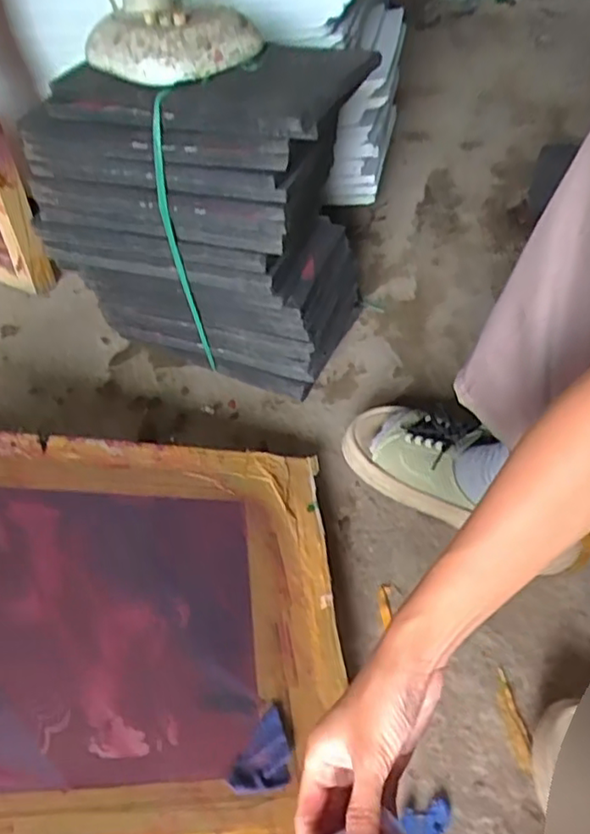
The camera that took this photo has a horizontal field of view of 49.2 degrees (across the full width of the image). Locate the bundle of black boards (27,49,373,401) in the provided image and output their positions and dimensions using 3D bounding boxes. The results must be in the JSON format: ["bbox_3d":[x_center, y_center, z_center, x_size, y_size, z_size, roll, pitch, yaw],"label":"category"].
[{"bbox_3d":[-0.095,-0.226,0.744,0.323,0.348,0.194,14,52,18],"label":"bundle of black boards"}]

